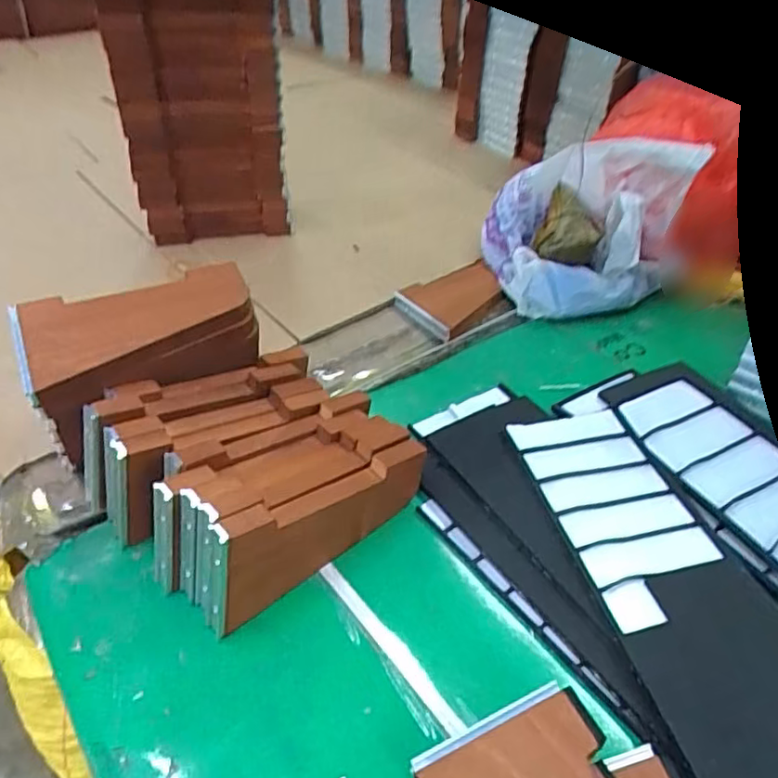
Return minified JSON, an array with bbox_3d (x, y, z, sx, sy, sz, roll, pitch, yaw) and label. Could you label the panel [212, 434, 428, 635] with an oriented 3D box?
[{"bbox_3d":[-0.041,0.080,0.381,0.155,0.078,0.019,-29,49,-31],"label":"panel"}]

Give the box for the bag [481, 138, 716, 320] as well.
[{"bbox_3d":[0.201,-0.167,0.625,0.179,0.139,0.135,-12,42,-14],"label":"bag"}]

